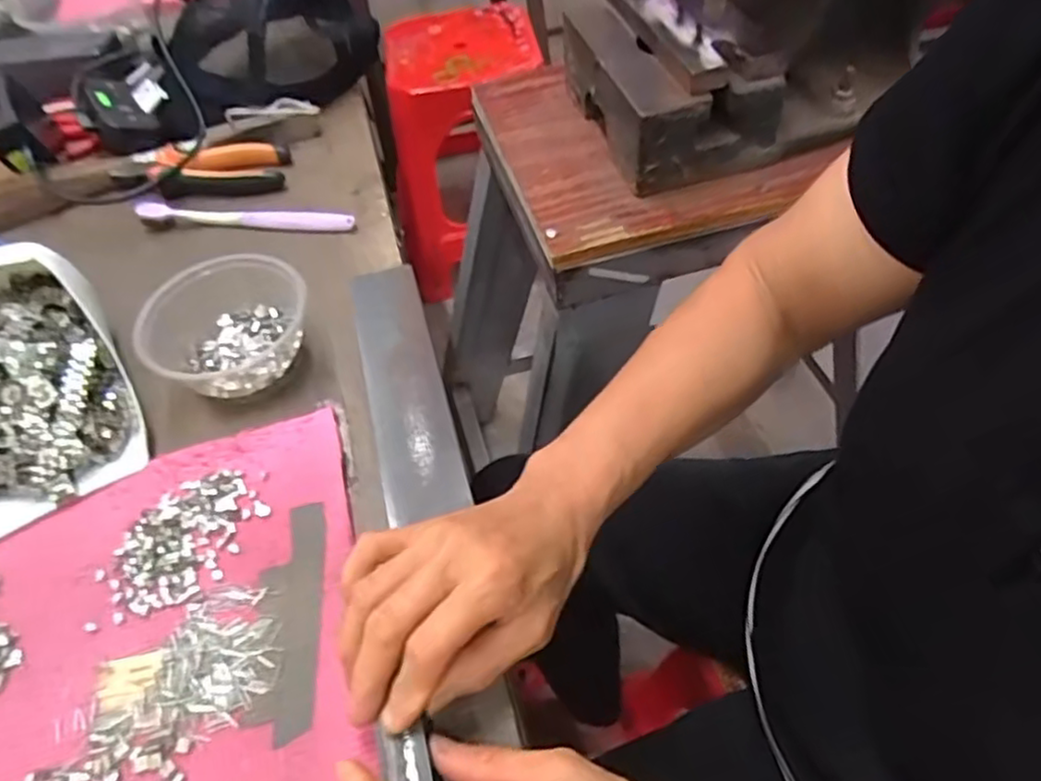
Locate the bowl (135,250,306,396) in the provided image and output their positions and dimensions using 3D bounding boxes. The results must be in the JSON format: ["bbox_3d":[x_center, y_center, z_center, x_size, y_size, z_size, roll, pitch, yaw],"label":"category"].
[{"bbox_3d":[-0.192,-0.043,0.460,0.103,0.048,0.091,-20,54,-11],"label":"bowl"}]

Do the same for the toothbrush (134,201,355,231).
[{"bbox_3d":[-0.225,-0.146,0.563,0.179,0.019,0.016,3,53,6],"label":"toothbrush"}]

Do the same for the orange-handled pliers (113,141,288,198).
[{"bbox_3d":[-0.284,-0.197,0.607,0.152,0.017,0.067,-4,52,1],"label":"orange-handled pliers"}]

